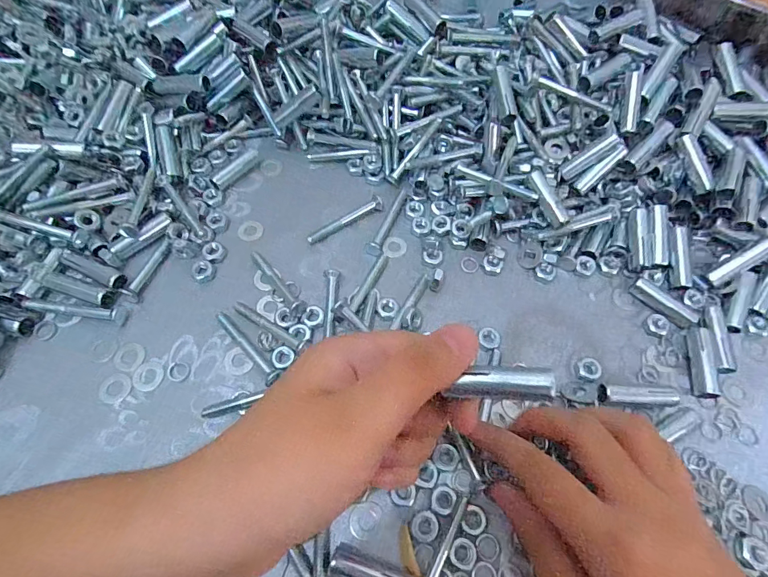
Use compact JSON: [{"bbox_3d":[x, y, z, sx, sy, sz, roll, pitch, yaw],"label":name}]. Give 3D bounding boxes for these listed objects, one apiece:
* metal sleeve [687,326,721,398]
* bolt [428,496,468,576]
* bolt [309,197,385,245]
[{"bbox_3d":[0.181,0.041,0.241,0.011,0.011,0.042,12,61,4],"label":"metal sleeve"},{"bbox_3d":[0.025,0.122,0.190,0.010,0.008,0.055,26,63,11],"label":"bolt"},{"bbox_3d":[-0.025,-0.044,0.283,0.058,0.009,0.008,-33,67,-19],"label":"bolt"}]

